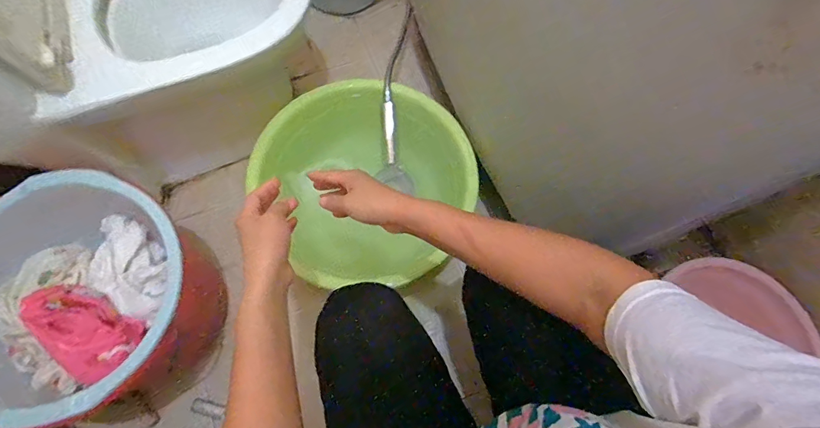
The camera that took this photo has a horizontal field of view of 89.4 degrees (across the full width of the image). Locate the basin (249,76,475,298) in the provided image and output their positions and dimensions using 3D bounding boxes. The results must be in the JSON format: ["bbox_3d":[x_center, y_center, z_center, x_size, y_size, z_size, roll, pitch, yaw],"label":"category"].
[{"bbox_3d":[-0.092,-0.072,0.865,0.444,0.143,0.459,-34,76,-12],"label":"basin"}]

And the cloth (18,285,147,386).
[{"bbox_3d":[-0.491,0.169,0.624,0.174,0.053,0.106,43,75,11],"label":"cloth"}]

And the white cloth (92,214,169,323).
[{"bbox_3d":[-0.464,0.083,0.693,0.113,0.068,0.214,-36,58,-13],"label":"white cloth"}]

